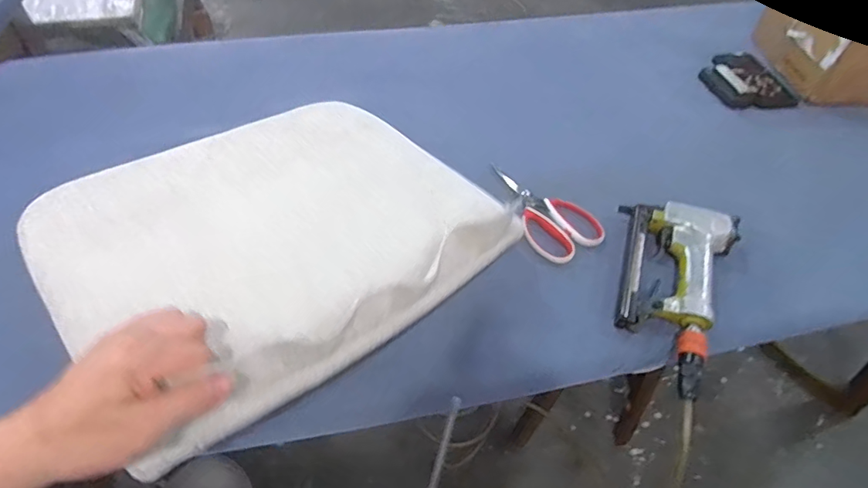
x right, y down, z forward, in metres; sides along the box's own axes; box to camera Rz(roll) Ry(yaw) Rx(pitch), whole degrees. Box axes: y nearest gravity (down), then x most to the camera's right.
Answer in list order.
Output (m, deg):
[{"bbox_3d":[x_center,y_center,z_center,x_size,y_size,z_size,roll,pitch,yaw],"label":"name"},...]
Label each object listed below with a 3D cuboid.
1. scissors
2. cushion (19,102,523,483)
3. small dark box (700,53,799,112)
[{"bbox_3d":[0.144,-0.048,0.652,0.099,0.014,0.172,-24,57,-21],"label":"scissors"},{"bbox_3d":[-0.170,-0.024,0.525,0.407,0.074,0.356,-34,61,-26],"label":"cushion"},{"bbox_3d":[0.564,-0.292,0.875,0.131,0.021,0.157,-13,53,-13],"label":"small dark box"}]

